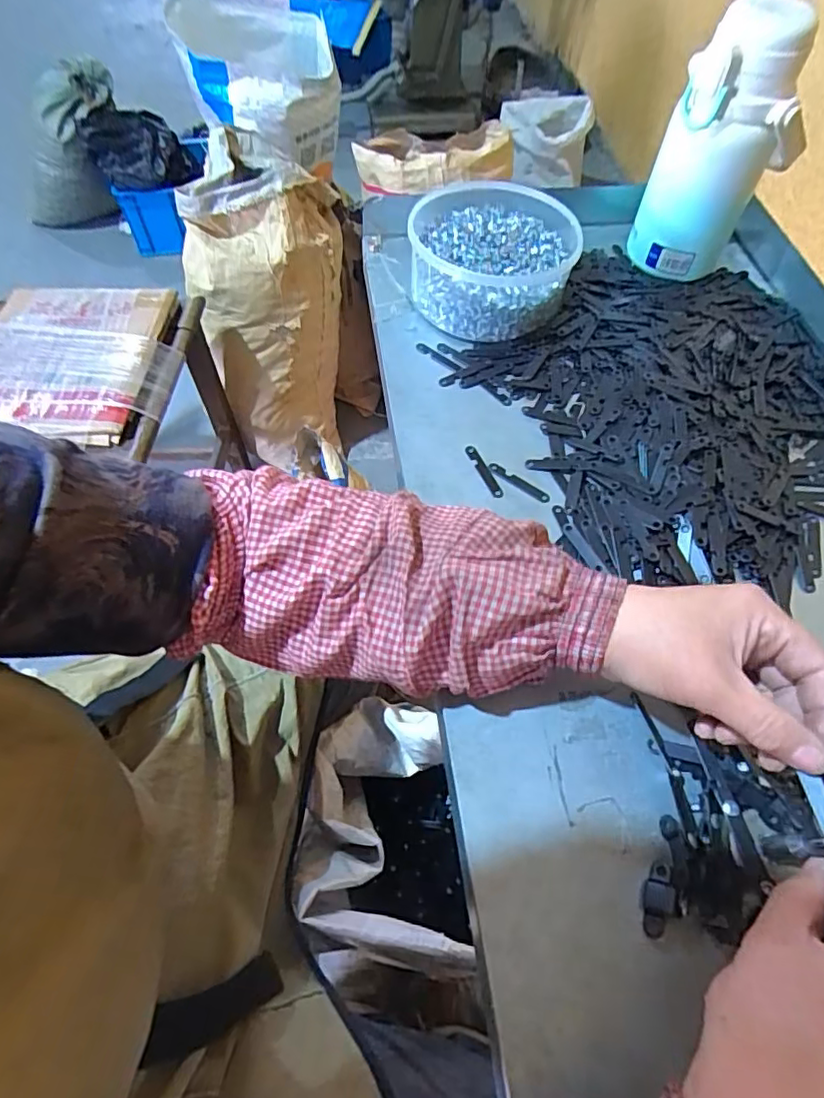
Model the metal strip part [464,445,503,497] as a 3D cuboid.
[{"bbox_3d":[0.055,-0.059,0.438,0.009,0.004,0.051,-22,61,-13],"label":"metal strip part"}]

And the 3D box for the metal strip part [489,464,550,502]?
[{"bbox_3d":[0.081,-0.050,0.436,0.050,0.004,0.008,35,65,20],"label":"metal strip part"}]

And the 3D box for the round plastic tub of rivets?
[{"bbox_3d":[0.074,-0.265,0.526,0.142,0.071,0.146,0,58,0],"label":"round plastic tub of rivets"}]

